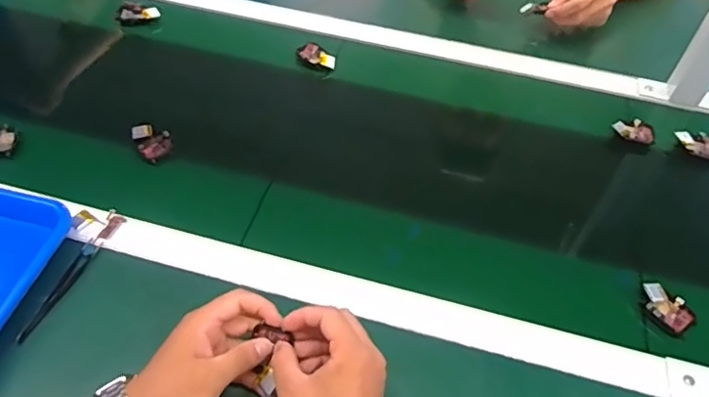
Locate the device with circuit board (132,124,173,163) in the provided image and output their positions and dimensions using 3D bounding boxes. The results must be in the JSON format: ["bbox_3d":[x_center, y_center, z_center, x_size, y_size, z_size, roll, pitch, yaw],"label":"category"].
[{"bbox_3d":[-0.240,-0.066,0.675,0.038,0.021,0.051,-23,56,-21],"label":"device with circuit board"}]

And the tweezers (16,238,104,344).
[{"bbox_3d":[-0.282,0.086,0.545,0.016,0.008,0.117,17,52,10],"label":"tweezers"}]

